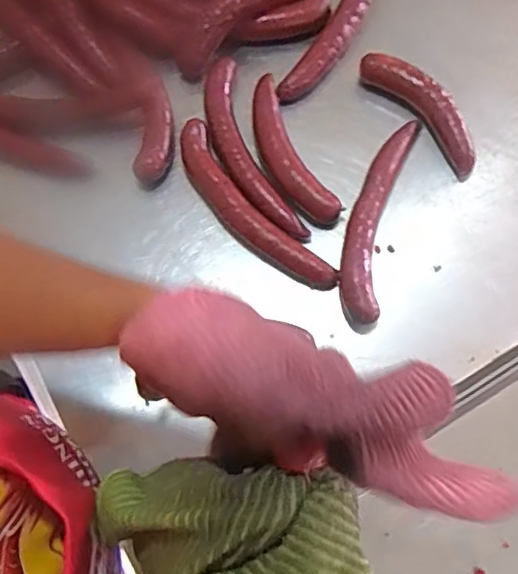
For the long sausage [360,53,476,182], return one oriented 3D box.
[{"bbox_3d":[0.227,-0.244,0.801,0.064,0.039,0.216,-37,77,-10],"label":"long sausage"}]

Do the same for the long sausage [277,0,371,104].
[{"bbox_3d":[0.109,-0.378,0.841,0.069,0.048,0.285,23,75,6],"label":"long sausage"}]

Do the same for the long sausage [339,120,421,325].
[{"bbox_3d":[0.149,-0.092,0.744,0.057,0.044,0.279,15,74,4],"label":"long sausage"}]

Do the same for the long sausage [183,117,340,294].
[{"bbox_3d":[-0.014,-0.094,0.747,0.064,0.030,0.280,-39,77,-11],"label":"long sausage"}]

